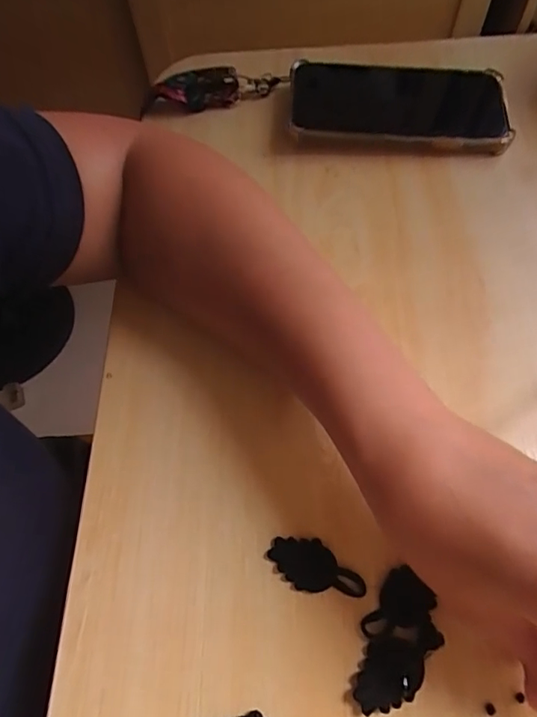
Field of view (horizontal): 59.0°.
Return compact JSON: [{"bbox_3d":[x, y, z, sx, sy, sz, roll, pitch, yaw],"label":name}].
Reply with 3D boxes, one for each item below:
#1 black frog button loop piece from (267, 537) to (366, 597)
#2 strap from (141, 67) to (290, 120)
[{"bbox_3d":[0.022,0.096,0.220,0.043,0.004,0.022,3,63,5],"label":"black frog button loop piece"},{"bbox_3d":[-0.043,-0.215,0.378,0.115,0.021,0.031,-12,63,-3],"label":"strap"}]

